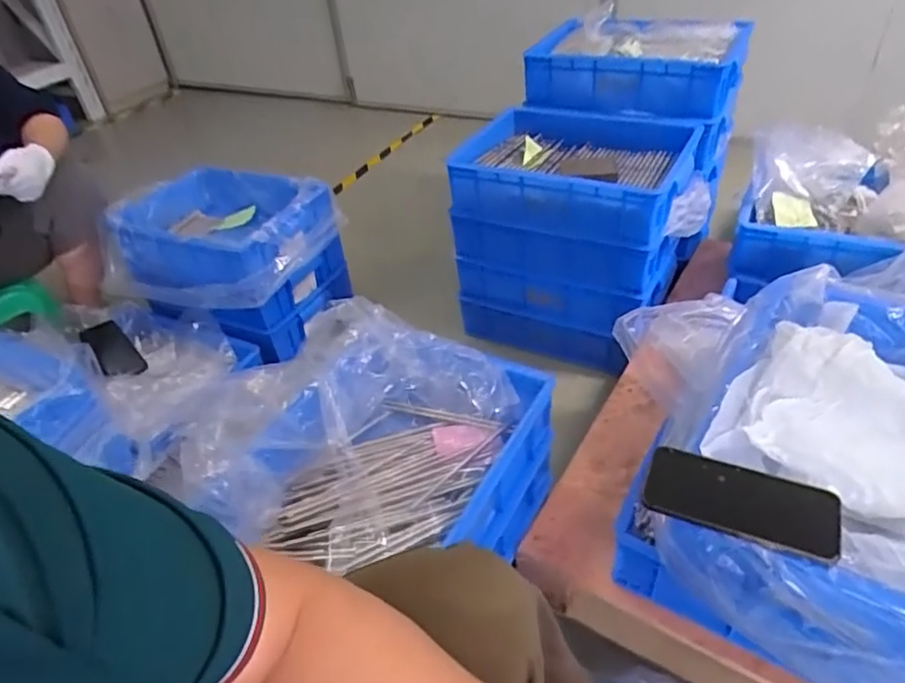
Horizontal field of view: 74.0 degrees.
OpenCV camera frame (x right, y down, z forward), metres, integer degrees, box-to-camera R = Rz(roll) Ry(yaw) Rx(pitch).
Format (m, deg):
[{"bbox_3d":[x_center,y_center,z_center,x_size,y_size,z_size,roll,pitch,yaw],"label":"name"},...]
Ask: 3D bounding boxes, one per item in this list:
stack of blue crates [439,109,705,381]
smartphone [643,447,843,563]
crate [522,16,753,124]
[{"bbox_3d":[0.242,-0.203,1.208,0.429,0.401,0.261,16,44,25],"label":"stack of blue crates"},{"bbox_3d":[0.261,0.145,0.549,0.159,0.012,0.072,11,54,24],"label":"smartphone"},{"bbox_3d":[0.367,-0.549,1.193,0.384,0.125,0.296,14,44,23],"label":"crate"}]

